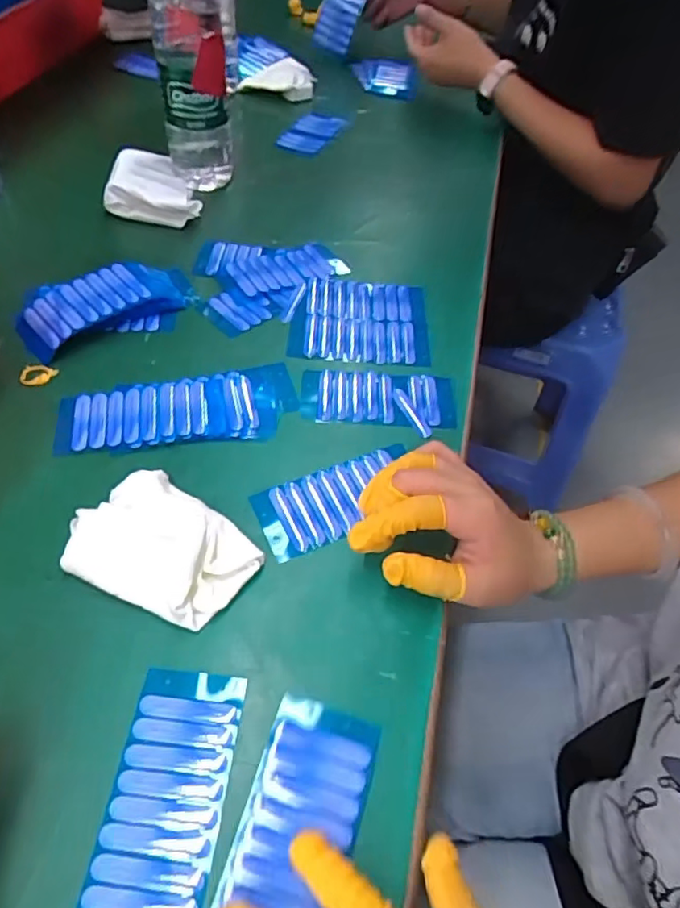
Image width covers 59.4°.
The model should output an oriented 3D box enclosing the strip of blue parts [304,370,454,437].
[{"bbox_3d":[0.030,-0.044,0.462,0.117,0.004,0.059,4,52,-1],"label":"strip of blue parts"}]

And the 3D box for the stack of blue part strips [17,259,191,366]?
[{"bbox_3d":[-0.192,-0.124,0.494,0.137,0.029,0.067,-23,57,-20],"label":"stack of blue part strips"}]

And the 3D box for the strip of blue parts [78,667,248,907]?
[{"bbox_3d":[-0.084,0.167,0.290,0.053,0.004,0.119,7,52,1],"label":"strip of blue parts"}]

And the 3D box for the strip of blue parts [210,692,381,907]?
[{"bbox_3d":[-0.021,0.179,0.282,0.053,0.007,0.119,15,52,8],"label":"strip of blue parts"}]

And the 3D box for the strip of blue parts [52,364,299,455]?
[{"bbox_3d":[-0.117,-0.031,0.436,0.169,0.011,0.070,-11,53,-12],"label":"strip of blue parts"}]

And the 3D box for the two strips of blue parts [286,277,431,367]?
[{"bbox_3d":[0.018,-0.118,0.521,0.116,0.006,0.106,3,52,-2],"label":"two strips of blue parts"}]

